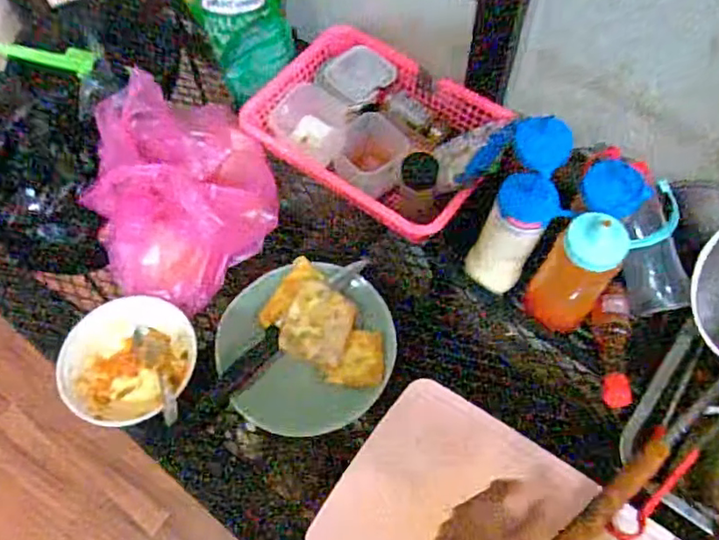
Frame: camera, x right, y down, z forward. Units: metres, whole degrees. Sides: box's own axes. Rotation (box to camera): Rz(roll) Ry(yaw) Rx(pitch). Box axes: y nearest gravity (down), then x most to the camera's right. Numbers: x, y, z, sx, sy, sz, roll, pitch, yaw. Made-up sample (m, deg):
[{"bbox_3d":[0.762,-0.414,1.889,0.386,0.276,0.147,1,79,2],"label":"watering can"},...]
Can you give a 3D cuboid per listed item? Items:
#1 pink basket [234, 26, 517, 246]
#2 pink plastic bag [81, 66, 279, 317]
[{"bbox_3d":[0.027,-0.193,0.772,0.315,0.067,0.227,30,67,16],"label":"pink basket"},{"bbox_3d":[-0.205,-0.106,0.696,0.182,0.147,0.253,10,63,7],"label":"pink plastic bag"}]

